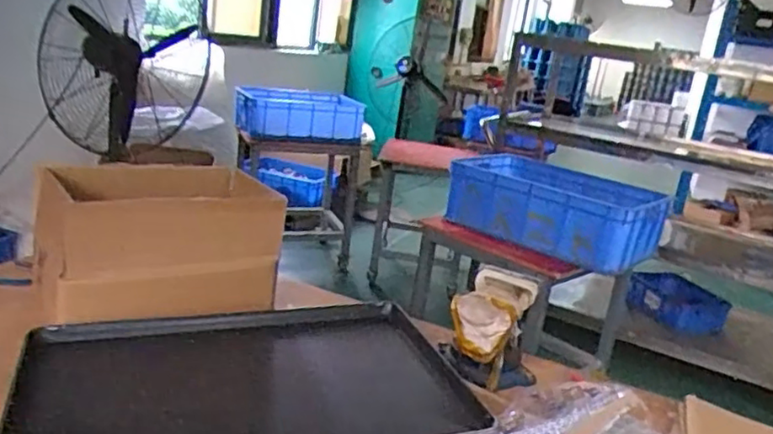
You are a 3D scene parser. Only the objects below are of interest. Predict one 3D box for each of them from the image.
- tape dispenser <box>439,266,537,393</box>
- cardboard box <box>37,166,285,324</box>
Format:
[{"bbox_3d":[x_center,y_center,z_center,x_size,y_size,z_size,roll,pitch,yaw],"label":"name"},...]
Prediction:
[{"bbox_3d":[0.183,0.194,1.113,0.151,0.143,0.207,12,18,14],"label":"tape dispenser"},{"bbox_3d":[-0.398,0.027,1.155,0.386,0.239,0.236,-1,19,-25],"label":"cardboard box"}]

